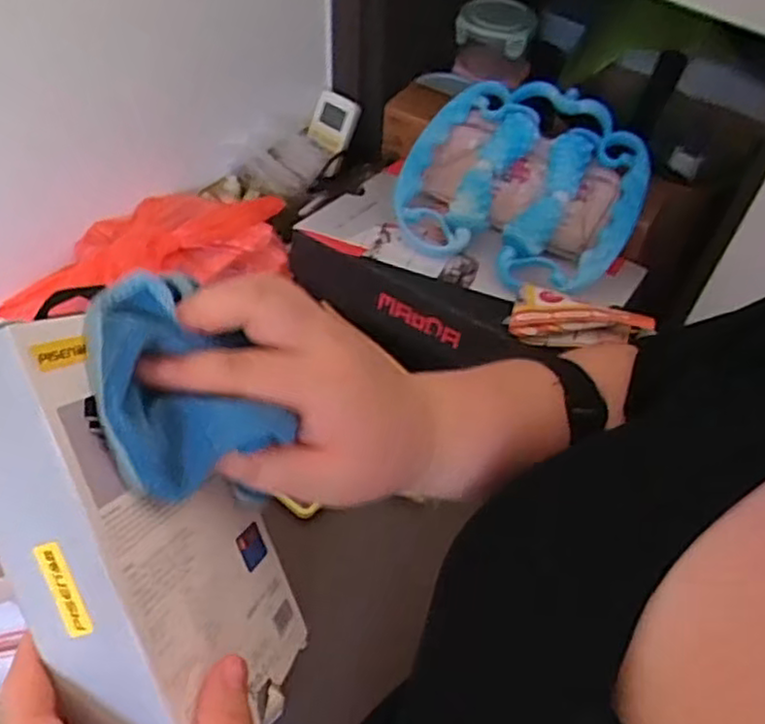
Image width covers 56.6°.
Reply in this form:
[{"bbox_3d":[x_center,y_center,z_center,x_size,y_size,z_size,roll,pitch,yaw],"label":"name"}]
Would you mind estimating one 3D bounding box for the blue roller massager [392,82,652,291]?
[{"bbox_3d":[0.143,-0.176,0.736,0.234,0.070,0.230,28,74,14],"label":"blue roller massager"}]

